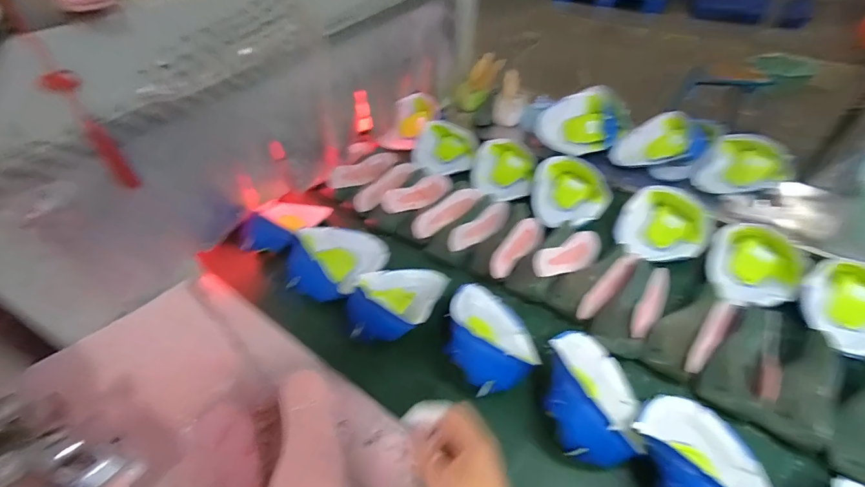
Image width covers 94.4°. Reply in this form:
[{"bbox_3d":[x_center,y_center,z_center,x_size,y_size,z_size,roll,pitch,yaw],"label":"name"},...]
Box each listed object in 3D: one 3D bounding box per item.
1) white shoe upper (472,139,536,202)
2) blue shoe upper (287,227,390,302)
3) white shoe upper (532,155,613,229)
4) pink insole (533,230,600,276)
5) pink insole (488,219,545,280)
[{"bbox_3d":[0.181,-0.177,1.009,0.154,0.066,0.186,13,49,12],"label":"white shoe upper"},{"bbox_3d":[-0.196,0.027,0.823,0.174,0.067,0.192,15,49,14],"label":"blue shoe upper"},{"bbox_3d":[0.322,-0.107,0.949,0.169,0.067,0.192,17,50,15],"label":"white shoe upper"},{"bbox_3d":[0.289,0.021,0.815,0.225,0.033,0.061,-18,47,-40],"label":"pink insole"},{"bbox_3d":[0.180,0.000,0.832,0.015,0.056,0.209,-10,23,46],"label":"pink insole"}]

